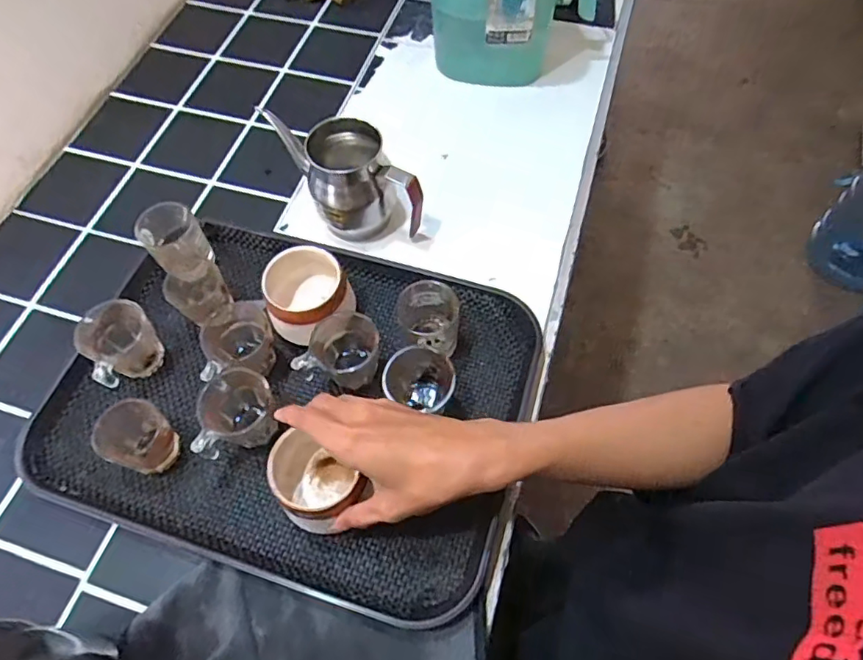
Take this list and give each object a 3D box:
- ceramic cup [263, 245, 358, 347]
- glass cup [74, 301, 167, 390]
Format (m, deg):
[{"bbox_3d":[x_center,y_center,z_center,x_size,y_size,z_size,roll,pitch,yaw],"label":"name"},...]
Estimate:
[{"bbox_3d":[-0.114,-0.034,0.518,0.078,0.073,0.081,-1,62,2],"label":"ceramic cup"},{"bbox_3d":[-0.278,0.014,0.499,0.059,0.057,0.068,-41,68,-18],"label":"glass cup"}]

